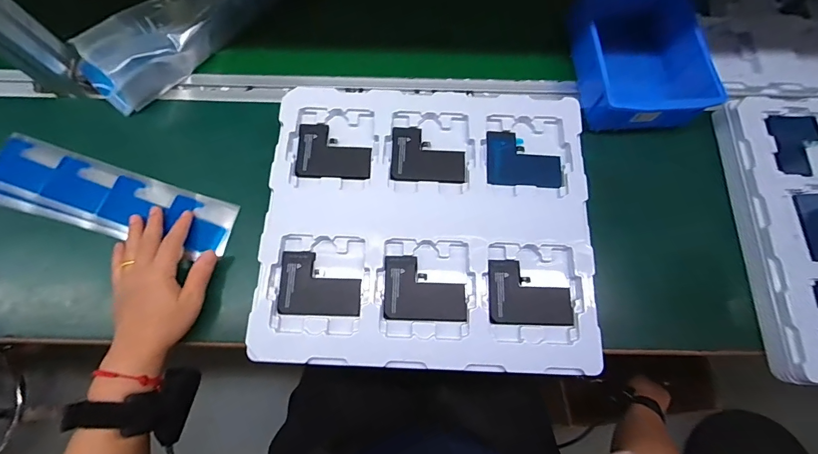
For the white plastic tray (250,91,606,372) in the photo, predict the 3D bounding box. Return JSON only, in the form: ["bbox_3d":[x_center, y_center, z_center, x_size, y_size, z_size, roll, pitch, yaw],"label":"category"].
[{"bbox_3d":[0.019,-0.009,0.373,0.312,0.020,0.274,2,72,0],"label":"white plastic tray"}]

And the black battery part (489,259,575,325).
[{"bbox_3d":[0.114,0.062,0.358,0.077,0.008,0.059,1,72,0],"label":"black battery part"}]

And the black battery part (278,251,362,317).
[{"bbox_3d":[-0.083,0.054,0.358,0.076,0.005,0.060,0,72,0],"label":"black battery part"}]

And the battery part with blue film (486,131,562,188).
[{"bbox_3d":[0.120,-0.071,0.399,0.077,0.005,0.061,4,72,1],"label":"battery part with blue film"}]

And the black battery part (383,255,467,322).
[{"bbox_3d":[0.016,0.058,0.359,0.077,0.008,0.058,2,72,0],"label":"black battery part"}]

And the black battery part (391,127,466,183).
[{"bbox_3d":[0.020,-0.076,0.399,0.076,0.004,0.061,2,72,0],"label":"black battery part"}]

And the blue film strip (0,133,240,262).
[{"bbox_3d":[-0.346,-0.033,0.440,0.291,0.012,0.082,15,74,3],"label":"blue film strip"}]

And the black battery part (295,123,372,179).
[{"bbox_3d":[-0.078,-0.079,0.398,0.076,0.006,0.059,2,72,0],"label":"black battery part"}]

